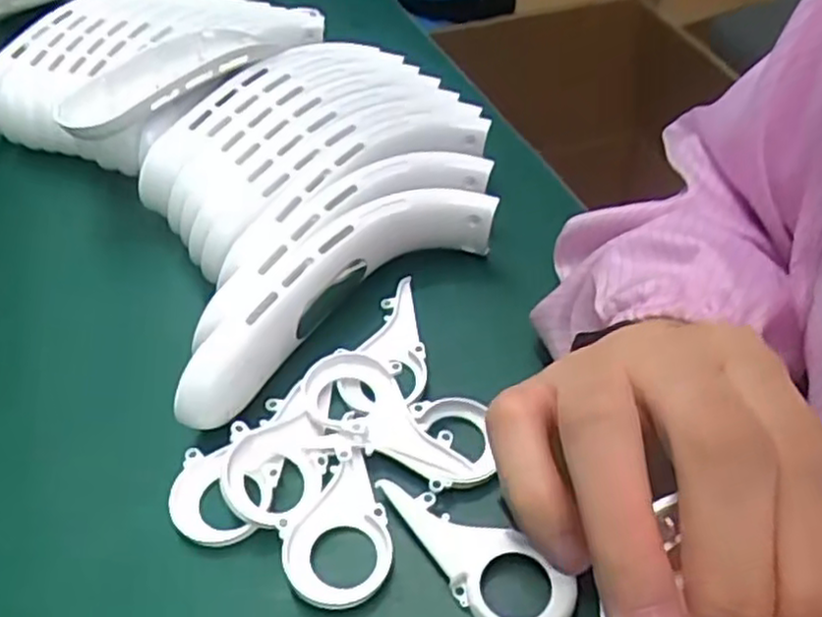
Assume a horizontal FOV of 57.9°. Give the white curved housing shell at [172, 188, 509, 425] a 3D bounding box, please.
[{"bbox_3d":[-0.041,-0.009,0.396,0.200,0.049,0.045,-33,51,-25],"label":"white curved housing shell"}]

